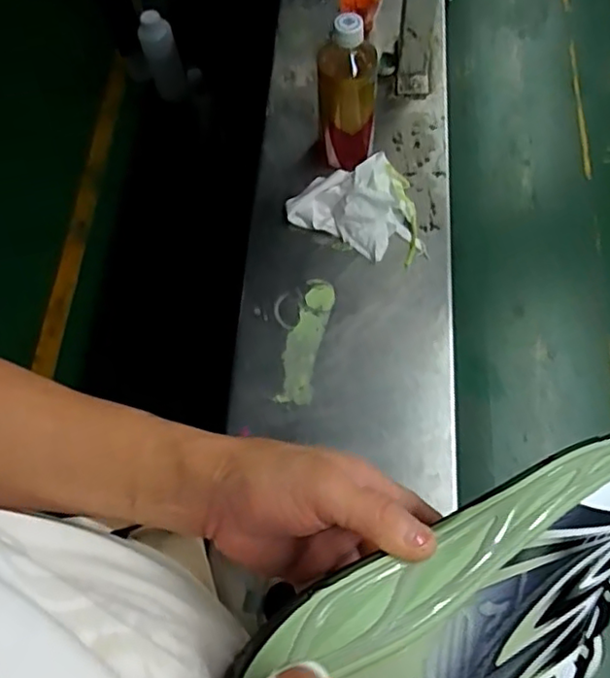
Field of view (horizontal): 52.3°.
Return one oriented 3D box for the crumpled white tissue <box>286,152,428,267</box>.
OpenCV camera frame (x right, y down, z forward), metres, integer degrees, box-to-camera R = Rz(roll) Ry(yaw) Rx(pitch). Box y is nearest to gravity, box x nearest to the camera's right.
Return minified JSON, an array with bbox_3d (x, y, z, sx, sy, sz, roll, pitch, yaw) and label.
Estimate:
[{"bbox_3d":[0.072,-0.163,0.729,0.166,0.046,0.115,24,68,10],"label":"crumpled white tissue"}]

